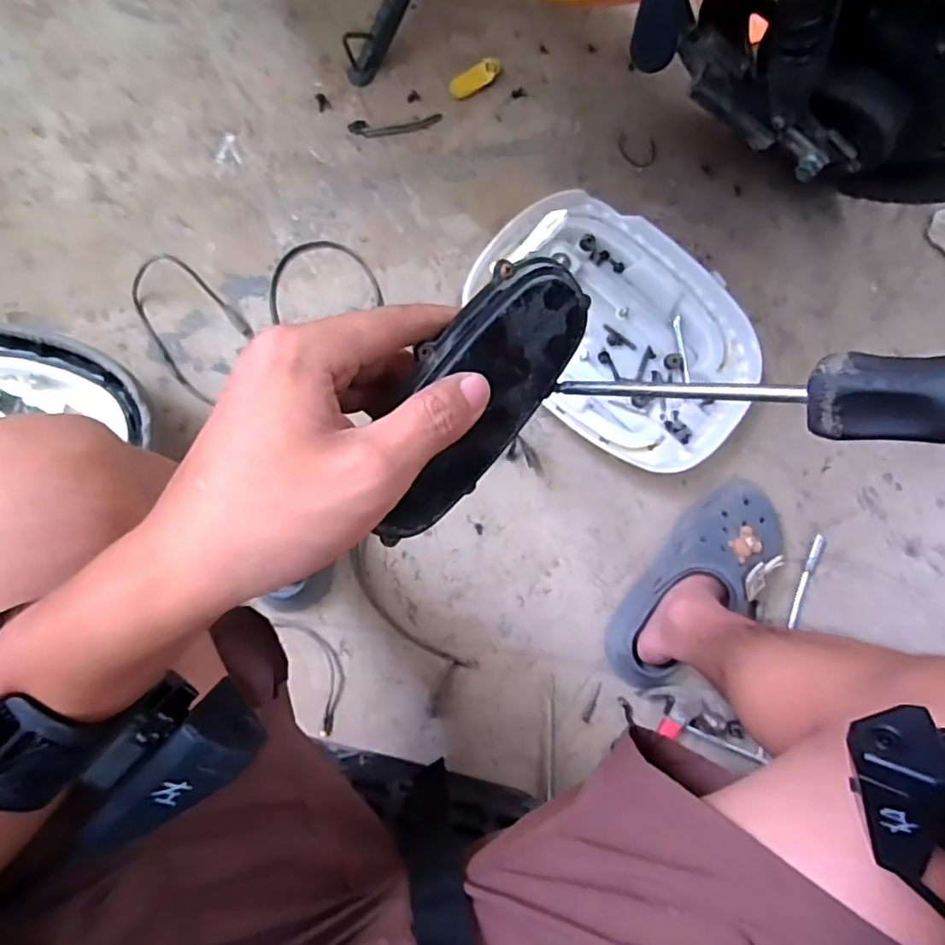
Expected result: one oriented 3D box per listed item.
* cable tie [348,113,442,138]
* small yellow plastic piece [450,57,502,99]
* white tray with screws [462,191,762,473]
[{"bbox_3d":[-0.097,-0.442,0.768,0.118,0.004,0.021,-10,85,-8],"label":"cable tie"},{"bbox_3d":[0.005,-0.513,0.784,0.070,0.017,0.026,-34,88,-10],"label":"small yellow plastic piece"},{"bbox_3d":[0.175,-0.176,0.747,0.369,0.041,0.278,31,81,-3],"label":"white tray with screws"}]

